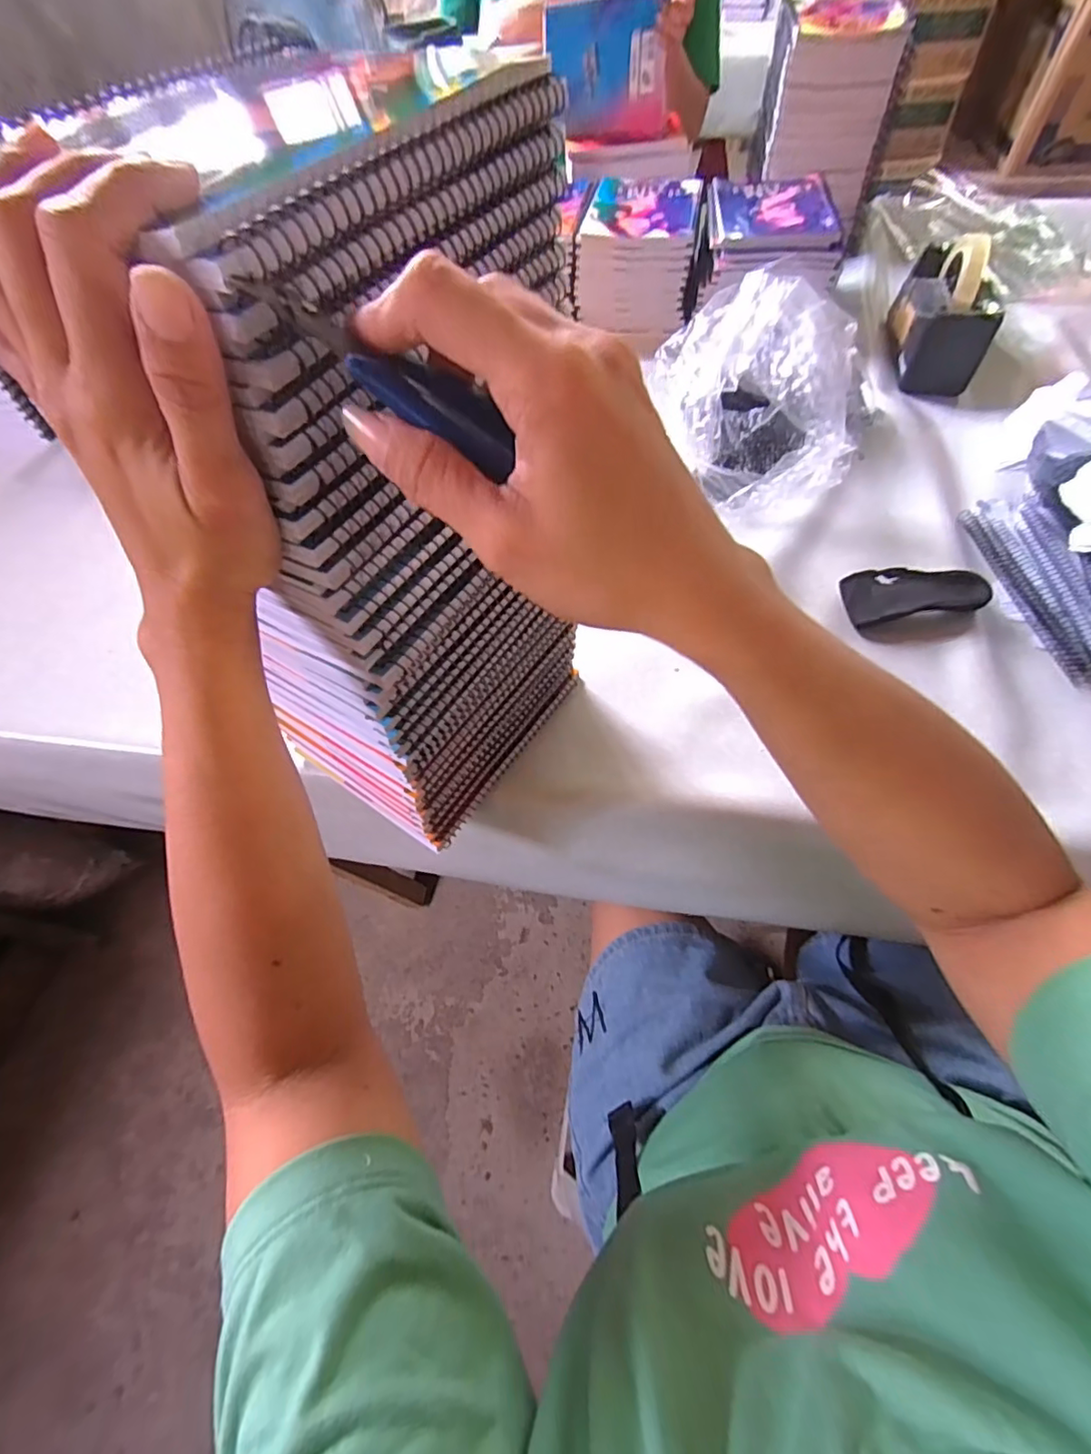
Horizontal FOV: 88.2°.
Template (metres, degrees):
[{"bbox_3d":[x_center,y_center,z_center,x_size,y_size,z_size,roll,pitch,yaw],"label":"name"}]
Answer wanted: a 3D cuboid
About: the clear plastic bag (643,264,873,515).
[{"bbox_3d":[0.205,-0.342,0.568,0.155,0.176,0.192,-17,59,-6],"label":"clear plastic bag"}]

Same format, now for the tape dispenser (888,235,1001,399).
[{"bbox_3d":[0.501,-0.531,0.707,0.085,0.126,0.190,11,60,10],"label":"tape dispenser"}]

